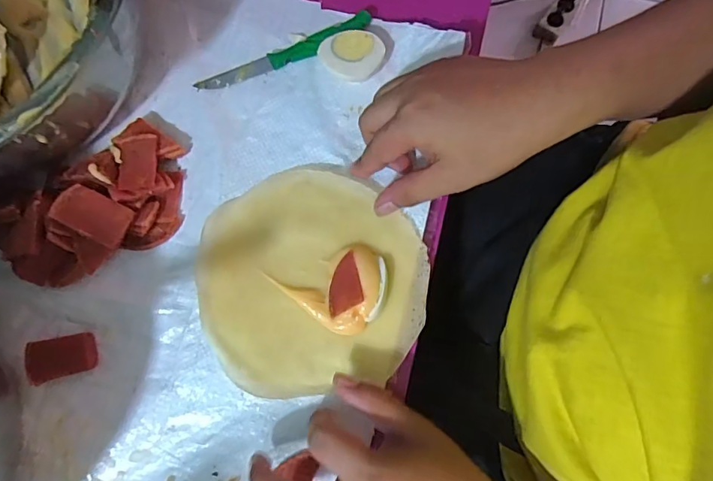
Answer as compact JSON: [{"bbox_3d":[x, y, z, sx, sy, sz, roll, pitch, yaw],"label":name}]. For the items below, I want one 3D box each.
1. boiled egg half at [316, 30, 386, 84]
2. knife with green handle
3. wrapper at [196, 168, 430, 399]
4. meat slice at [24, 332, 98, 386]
[{"bbox_3d":[-0.004,-0.145,0.385,0.049,0.019,0.040,10,80,3],"label":"boiled egg half"},{"bbox_3d":[-0.057,-0.151,0.391,0.148,0.009,0.019,-24,80,-3],"label":"knife with green handle"},{"bbox_3d":[-0.033,0.028,0.360,0.165,0.018,0.162,0,80,1],"label":"wrapper"},{"bbox_3d":[-0.215,0.084,0.353,0.050,0.011,0.030,-16,80,-2],"label":"meat slice"}]

